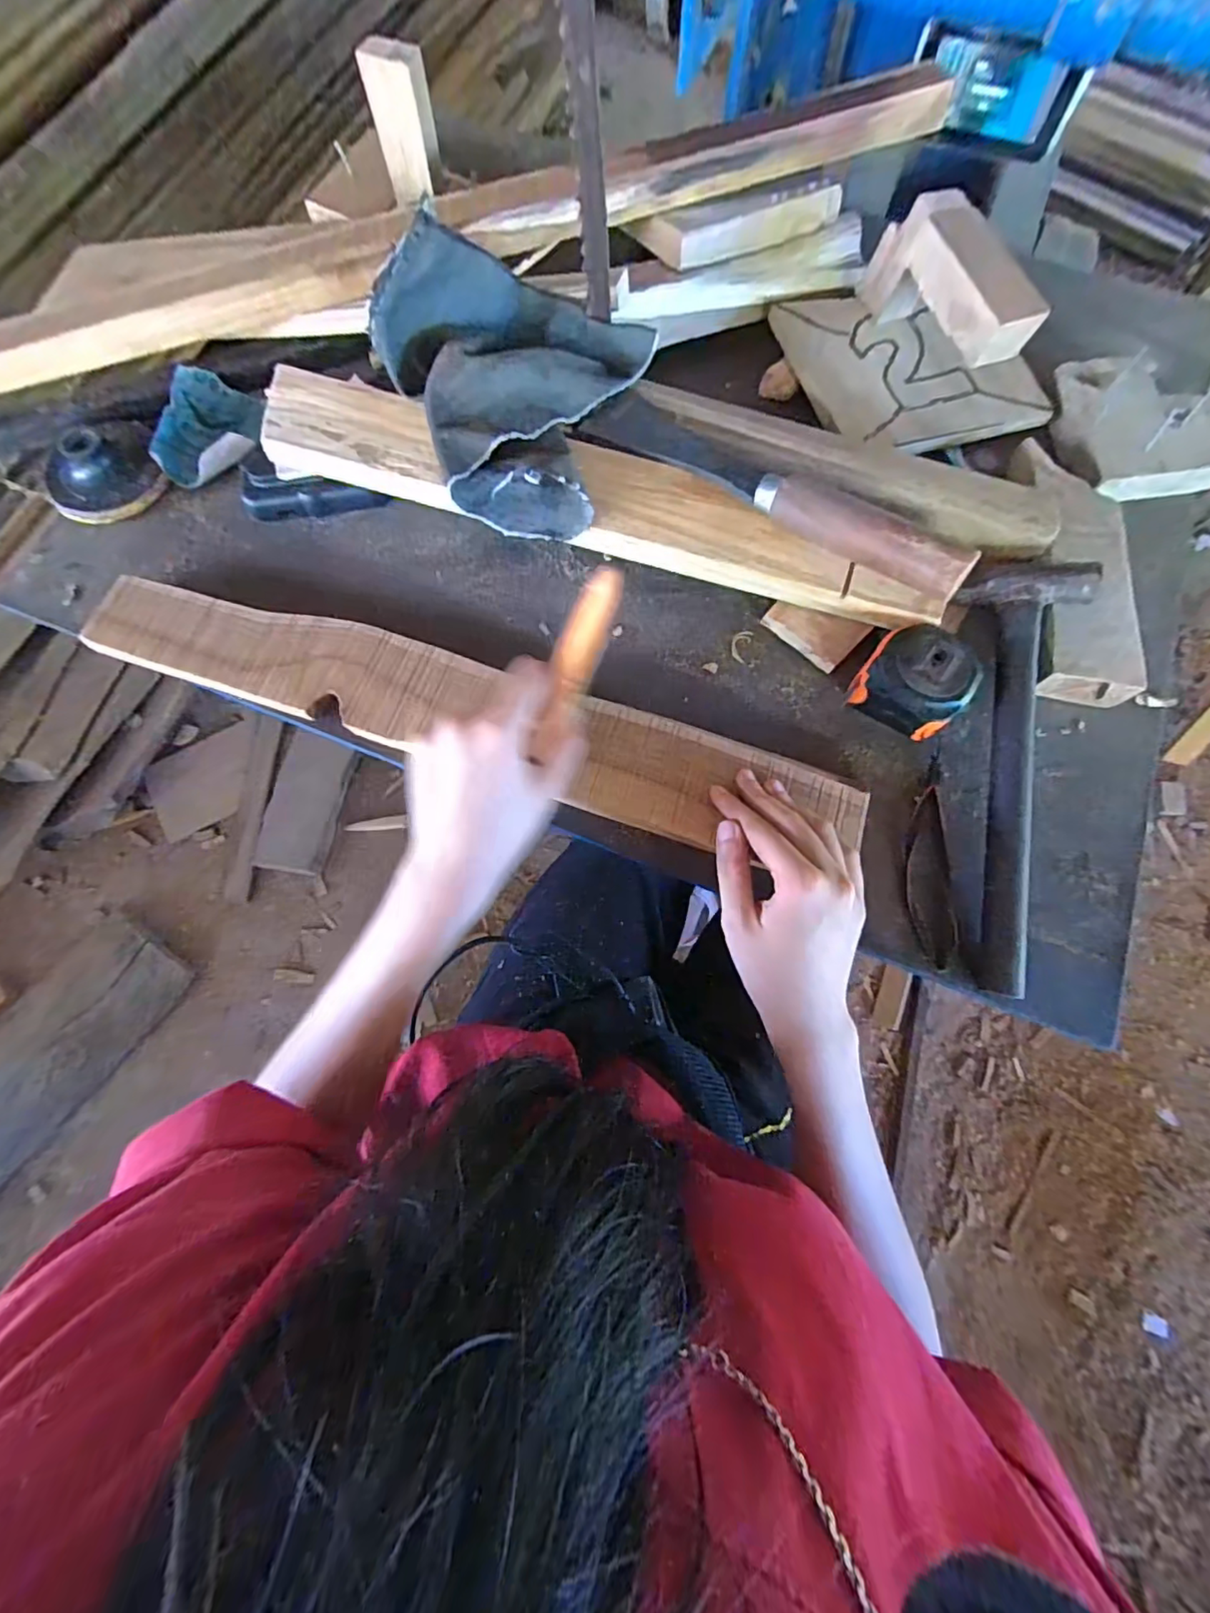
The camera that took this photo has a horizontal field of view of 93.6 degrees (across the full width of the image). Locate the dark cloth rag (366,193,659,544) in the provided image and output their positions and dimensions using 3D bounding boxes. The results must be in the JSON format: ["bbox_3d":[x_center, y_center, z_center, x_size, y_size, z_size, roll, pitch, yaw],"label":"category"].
[{"bbox_3d":[-0.066,-0.278,0.361,0.158,0.066,0.173,18,74,6],"label":"dark cloth rag"}]

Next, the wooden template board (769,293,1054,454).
[{"bbox_3d":[0.235,-0.343,0.439,0.173,0.010,0.154,-20,79,-8],"label":"wooden template board"}]

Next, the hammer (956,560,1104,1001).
[{"bbox_3d":[0.255,-0.023,0.339,0.070,0.025,0.261,7,79,1],"label":"hammer"}]

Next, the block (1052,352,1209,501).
[{"bbox_3d":[0.409,-0.292,0.431,0.119,0.023,0.124,-6,73,-1],"label":"block"}]

